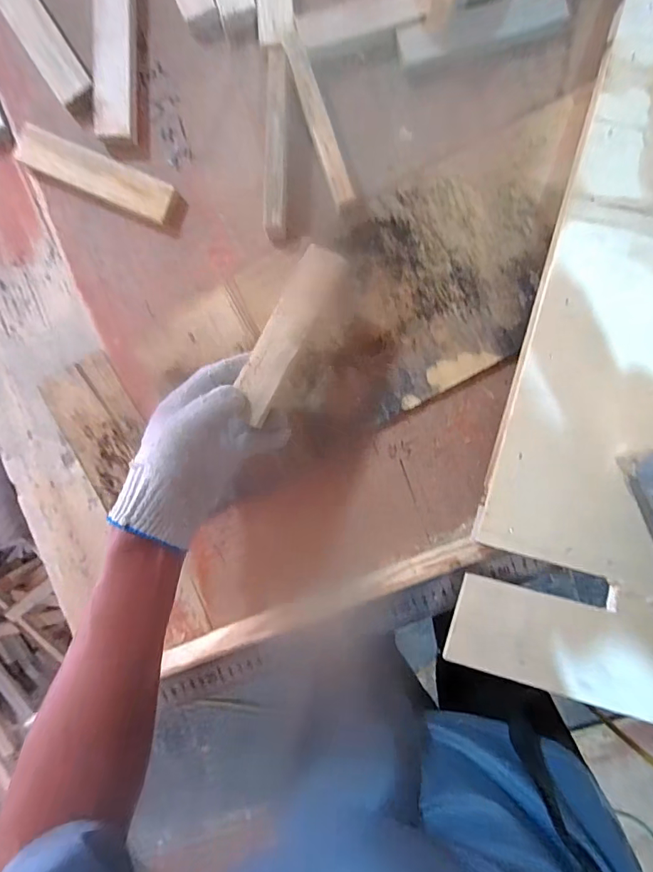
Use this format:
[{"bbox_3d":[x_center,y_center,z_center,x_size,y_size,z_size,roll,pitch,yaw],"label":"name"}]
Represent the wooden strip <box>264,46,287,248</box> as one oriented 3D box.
[{"bbox_3d":[-0.047,-0.273,0.428,0.019,0.038,0.168,1,94,1],"label":"wooden strip"}]

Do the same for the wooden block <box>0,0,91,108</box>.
[{"bbox_3d":[-0.280,-0.392,0.425,0.036,0.018,0.156,-32,92,3],"label":"wooden block"}]

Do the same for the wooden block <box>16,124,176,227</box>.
[{"bbox_3d":[-0.224,-0.255,0.434,0.158,0.018,0.038,24,94,0],"label":"wooden block"}]

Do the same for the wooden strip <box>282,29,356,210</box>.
[{"bbox_3d":[-0.008,-0.292,0.418,0.019,0.023,0.156,-20,93,2],"label":"wooden strip"}]

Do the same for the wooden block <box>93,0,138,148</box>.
[{"bbox_3d":[-0.203,-0.362,0.423,0.035,0.022,0.156,1,94,1],"label":"wooden block"}]

